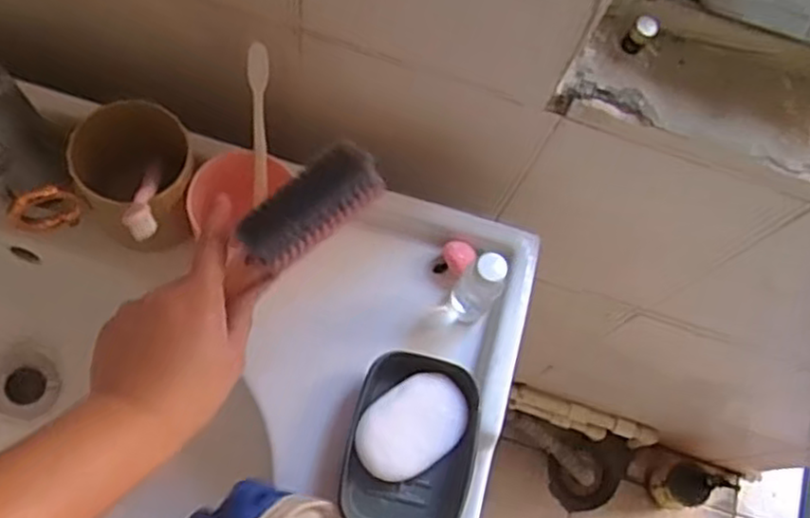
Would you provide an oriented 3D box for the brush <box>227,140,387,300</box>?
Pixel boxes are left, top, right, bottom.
[{"bbox_3d":[-0.059,-0.033,0.442,0.093,0.025,0.040,-40,76,-10],"label":"brush"}]

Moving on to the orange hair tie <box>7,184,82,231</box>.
[{"bbox_3d":[-0.252,-0.033,0.509,0.017,0.043,0.041,40,70,7],"label":"orange hair tie"}]

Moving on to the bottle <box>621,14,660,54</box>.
[{"bbox_3d":[0.166,-0.158,0.508,0.018,0.022,0.020,30,69,3],"label":"bottle"}]

